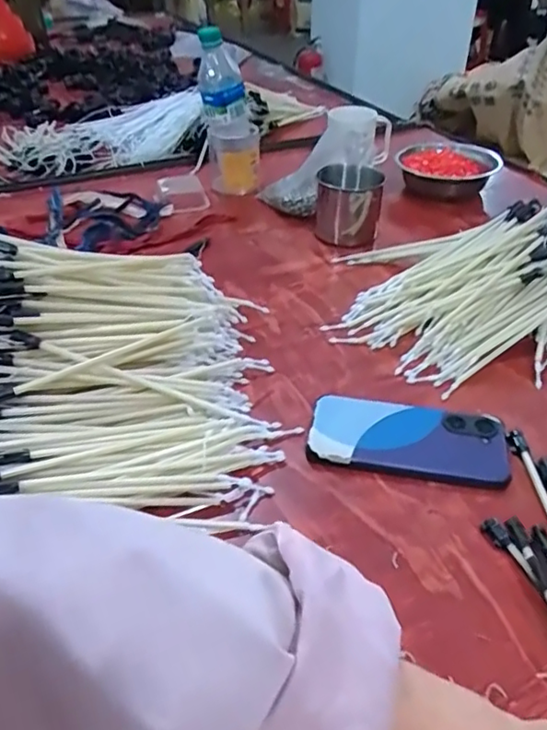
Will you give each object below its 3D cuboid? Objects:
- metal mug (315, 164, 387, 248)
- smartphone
[{"bbox_3d":[0.106,-0.225,0.816,0.088,0.093,0.072,7,37,9],"label":"metal mug"},{"bbox_3d":[0.116,0.063,0.504,0.164,0.013,0.076,7,37,9],"label":"smartphone"}]

